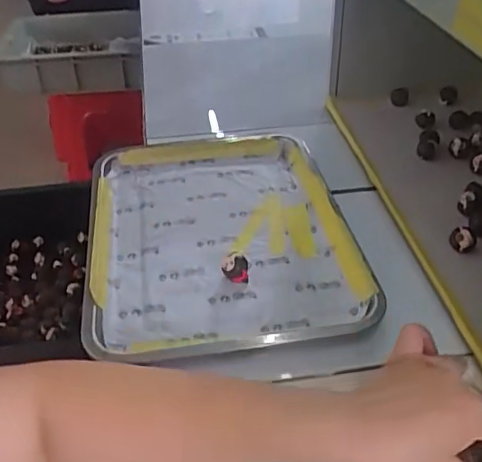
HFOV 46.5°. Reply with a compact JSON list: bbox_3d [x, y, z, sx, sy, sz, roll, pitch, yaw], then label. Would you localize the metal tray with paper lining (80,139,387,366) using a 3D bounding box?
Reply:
[{"bbox_3d":[-0.025,-0.010,0.597,0.263,0.029,0.362,-7,38,-6],"label":"metal tray with paper lining"}]

